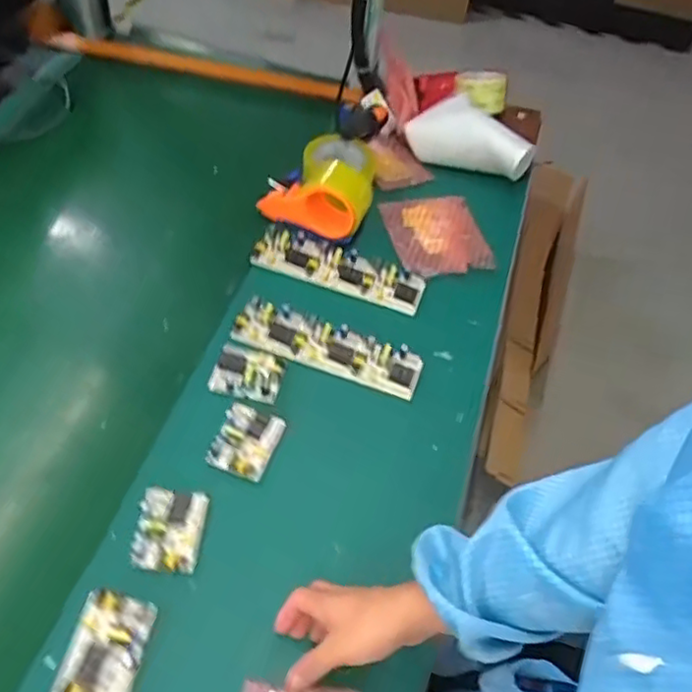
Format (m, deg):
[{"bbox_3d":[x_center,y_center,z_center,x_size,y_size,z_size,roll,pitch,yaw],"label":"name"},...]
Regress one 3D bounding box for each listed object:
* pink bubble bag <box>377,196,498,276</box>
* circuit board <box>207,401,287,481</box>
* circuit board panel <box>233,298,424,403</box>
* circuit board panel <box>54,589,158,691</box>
[{"bbox_3d":[0.136,-0.168,0.958,0.138,0.015,0.170,-8,55,-10],"label":"pink bubble bag"},{"bbox_3d":[-0.113,0.108,0.737,0.066,0.022,0.083,17,55,9],"label":"circuit board"},{"bbox_3d":[-0.024,-0.001,0.825,0.240,0.027,0.067,17,55,8],"label":"circuit board panel"},{"bbox_3d":[-0.228,0.307,0.579,0.067,0.025,0.161,10,54,3],"label":"circuit board panel"}]

